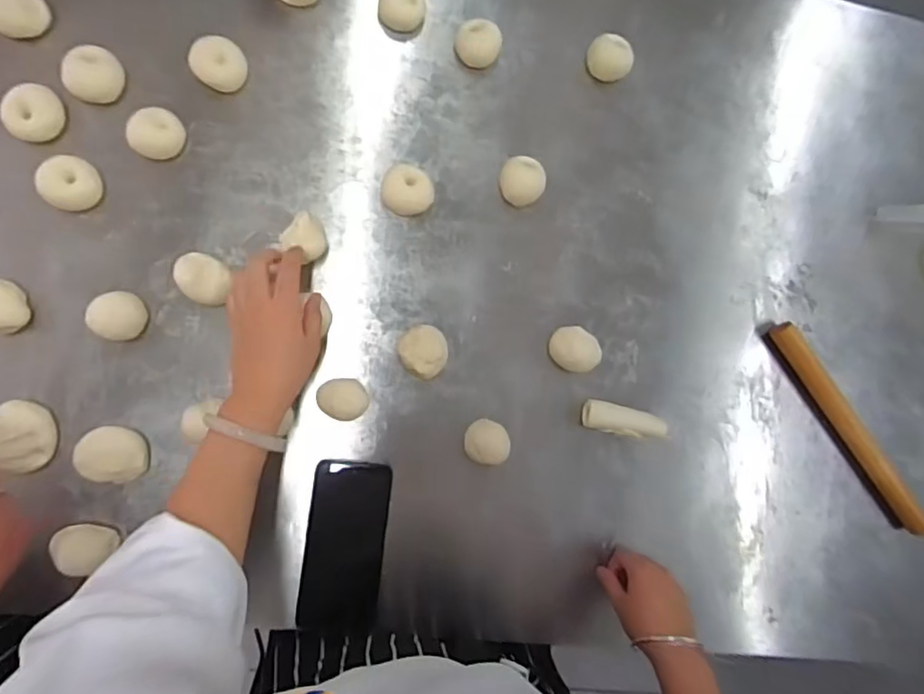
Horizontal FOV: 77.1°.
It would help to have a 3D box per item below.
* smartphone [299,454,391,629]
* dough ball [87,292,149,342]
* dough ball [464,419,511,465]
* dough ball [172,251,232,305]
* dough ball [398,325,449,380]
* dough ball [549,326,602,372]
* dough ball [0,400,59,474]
[{"bbox_3d":[-0.116,0.198,0.578,0.077,0.007,0.163,7,86,-13],"label":"smartphone"},{"bbox_3d":[-0.326,-0.029,0.549,0.045,0.021,0.045,0,89,-9],"label":"dough ball"},{"bbox_3d":[0.026,0.098,0.603,0.047,0.023,0.042,16,86,-9],"label":"dough ball"},{"bbox_3d":[-0.250,-0.066,0.563,0.051,0.026,0.045,15,86,-9],"label":"dough ball"},{"bbox_3d":[-0.039,0.003,0.596,0.049,0.027,0.051,0,89,-9],"label":"dough ball"},{"bbox_3d":[0.123,0.003,0.620,0.052,0.024,0.047,8,87,-9],"label":"dough ball"},{"bbox_3d":[-0.404,0.082,0.531,0.052,0.027,0.064,-3,89,-10],"label":"dough ball"}]

